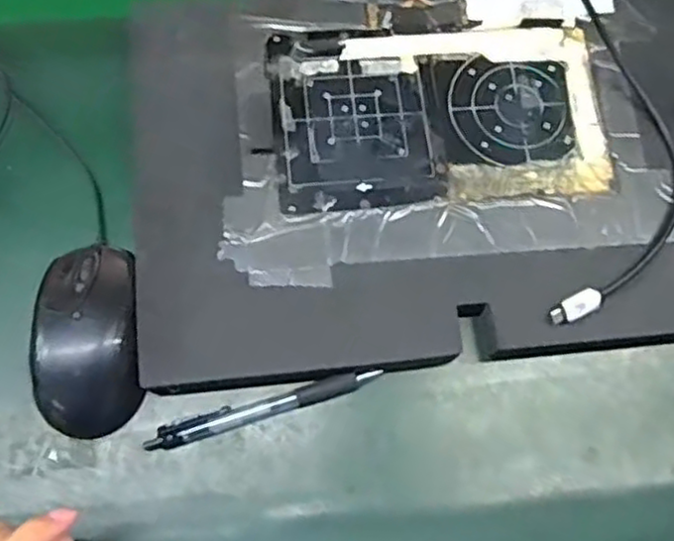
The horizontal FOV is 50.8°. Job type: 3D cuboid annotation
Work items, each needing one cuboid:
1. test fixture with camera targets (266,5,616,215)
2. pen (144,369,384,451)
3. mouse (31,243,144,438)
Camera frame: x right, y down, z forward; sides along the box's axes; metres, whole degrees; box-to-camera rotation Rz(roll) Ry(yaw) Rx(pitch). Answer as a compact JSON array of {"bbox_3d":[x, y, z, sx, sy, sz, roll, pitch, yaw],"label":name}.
[{"bbox_3d":[0.064,-0.109,0.456,0.208,0.006,0.138,-5,70,-4],"label":"test fixture with camera targets"},{"bbox_3d":[-0.042,0.080,0.415,0.137,0.012,0.012,-17,72,-8],"label":"pen"},{"bbox_3d":[-0.146,0.040,0.416,0.058,0.032,0.106,-6,70,-5],"label":"mouse"}]

